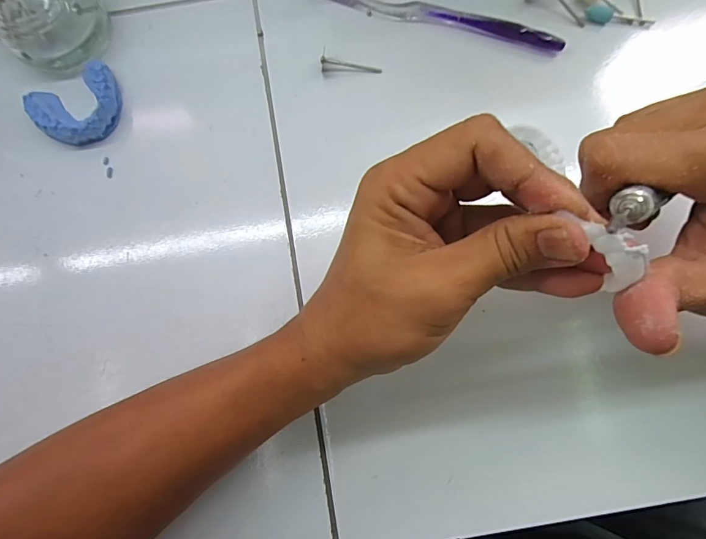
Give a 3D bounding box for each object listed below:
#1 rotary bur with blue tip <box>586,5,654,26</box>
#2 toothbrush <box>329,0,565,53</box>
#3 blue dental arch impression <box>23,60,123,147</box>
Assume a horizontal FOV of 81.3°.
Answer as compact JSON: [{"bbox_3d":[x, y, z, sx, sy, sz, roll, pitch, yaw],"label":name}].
[{"bbox_3d":[0.195,-0.184,0.299,0.051,0.007,0.012,11,81,4],"label":"rotary bur with blue tip"},{"bbox_3d":[0.059,-0.186,0.300,0.186,0.011,0.013,16,81,5],"label":"toothbrush"},{"bbox_3d":[-0.197,-0.117,0.291,0.060,0.017,0.053,-27,80,-3],"label":"blue dental arch impression"}]

